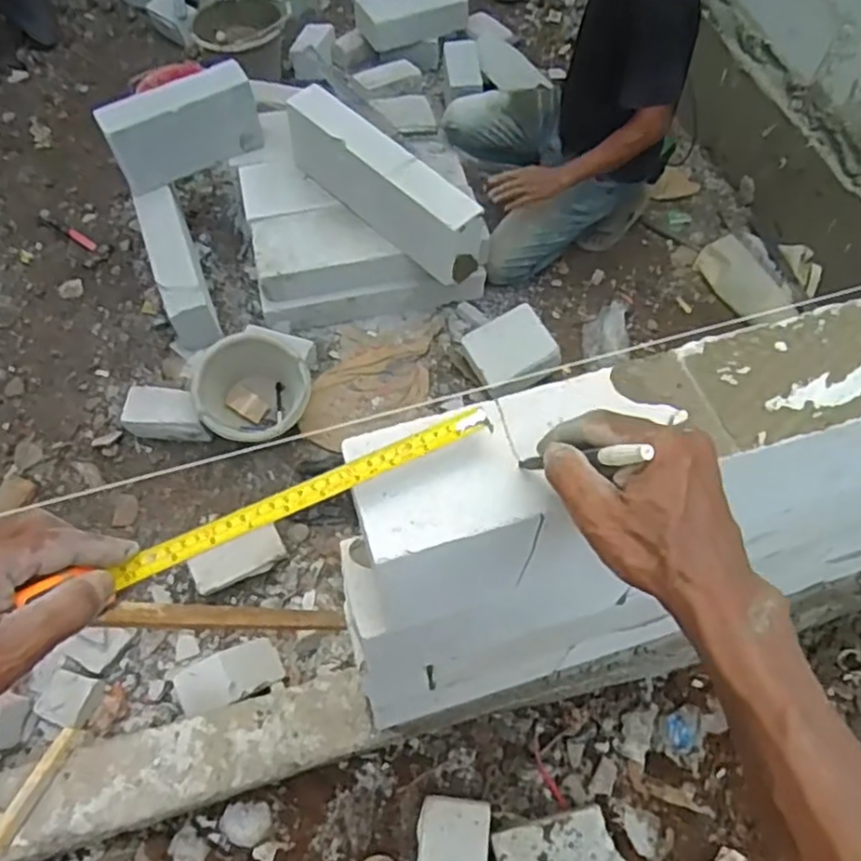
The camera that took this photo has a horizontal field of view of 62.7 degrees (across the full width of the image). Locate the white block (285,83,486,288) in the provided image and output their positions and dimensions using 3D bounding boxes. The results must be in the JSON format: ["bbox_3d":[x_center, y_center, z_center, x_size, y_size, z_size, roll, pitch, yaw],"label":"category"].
[{"bbox_3d":[-0.127,-0.626,1.749,0.134,0.238,0.662,-40,68,-19],"label":"white block"}]

